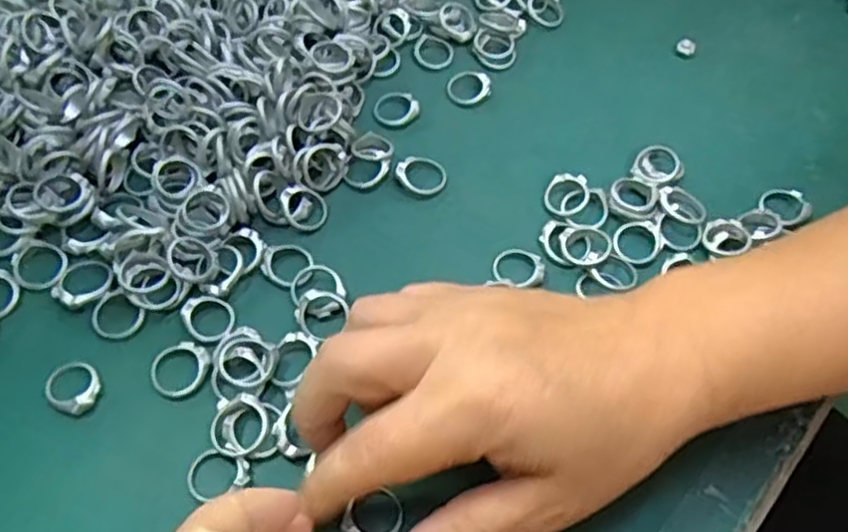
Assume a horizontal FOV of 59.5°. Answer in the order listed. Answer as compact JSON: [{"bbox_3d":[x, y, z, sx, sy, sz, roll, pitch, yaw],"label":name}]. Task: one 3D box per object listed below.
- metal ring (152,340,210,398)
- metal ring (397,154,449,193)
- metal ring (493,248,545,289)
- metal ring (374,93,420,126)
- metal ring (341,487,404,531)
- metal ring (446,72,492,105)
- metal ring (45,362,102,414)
[{"bbox_3d":[-0.093,0.038,0.282,0.021,0.004,0.021,2,58,-3],"label":"metal ring"},{"bbox_3d":[-0.001,-0.042,0.340,0.022,0.005,0.021,27,60,13],"label":"metal ring"},{"bbox_3d":[0.041,0.000,0.315,0.022,0.004,0.018,20,59,9],"label":"metal ring"},{"bbox_3d":[-0.013,-0.077,0.360,0.022,0.004,0.021,3,57,-2],"label":"metal ring"},{"bbox_3d":[-0.017,0.087,0.256,0.018,0.004,0.021,24,59,12],"label":"metal ring"},{"bbox_3d":[0.023,-0.090,0.371,0.022,0.007,0.020,2,58,-3],"label":"metal ring"},{"bbox_3d":[-0.131,0.044,0.277,0.023,0.005,0.018,40,64,20],"label":"metal ring"}]

